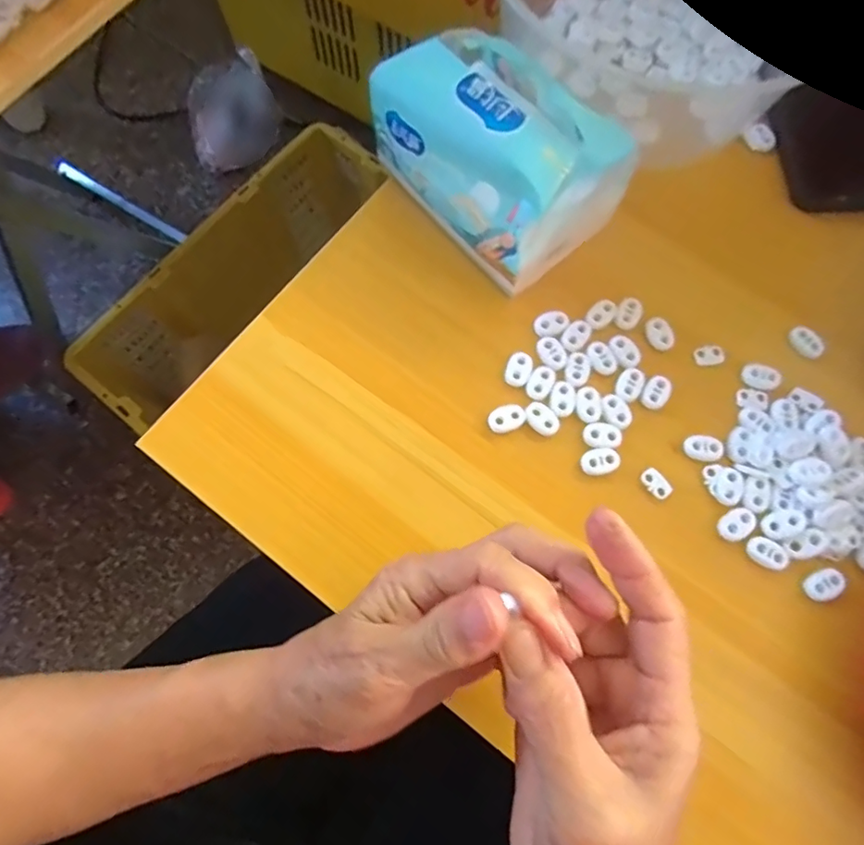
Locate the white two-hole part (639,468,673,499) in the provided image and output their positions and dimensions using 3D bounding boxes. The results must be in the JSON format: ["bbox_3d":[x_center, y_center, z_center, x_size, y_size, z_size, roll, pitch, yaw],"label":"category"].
[{"bbox_3d":[0.134,0.036,0.315,0.012,0.004,0.019,-40,78,-11],"label":"white two-hole part"}]

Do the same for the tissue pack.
[{"bbox_3d":[0.042,-0.170,0.328,0.101,0.091,0.142,-42,78,-10],"label":"tissue pack"}]

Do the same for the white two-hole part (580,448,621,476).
[{"bbox_3d":[0.101,0.023,0.315,0.024,0.004,0.015,-9,74,-3],"label":"white two-hole part"}]

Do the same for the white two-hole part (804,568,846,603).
[{"bbox_3d":[0.221,0.091,0.297,0.022,0.007,0.014,-32,77,-9],"label":"white two-hole part"}]

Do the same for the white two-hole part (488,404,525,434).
[{"bbox_3d":[0.046,-0.003,0.325,0.022,0.004,0.016,-23,75,-7],"label":"white two-hole part"}]

